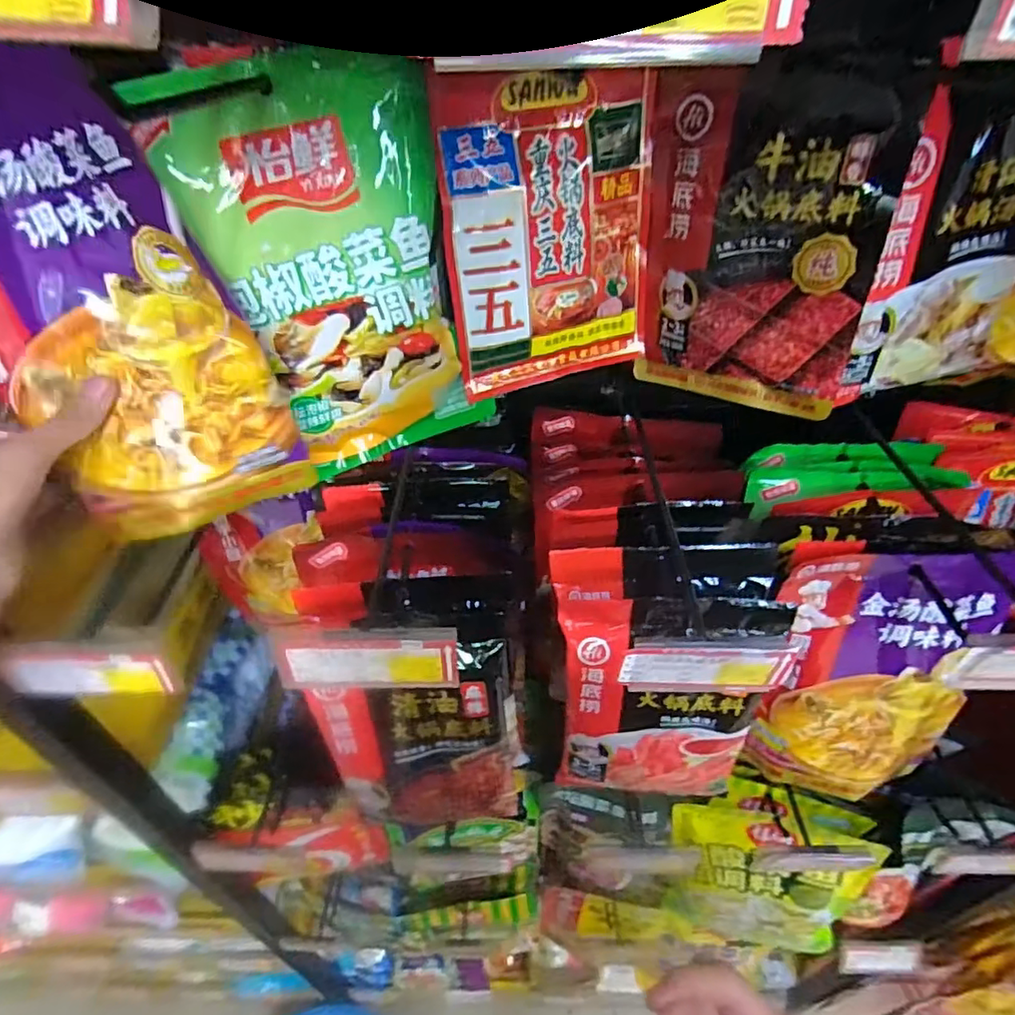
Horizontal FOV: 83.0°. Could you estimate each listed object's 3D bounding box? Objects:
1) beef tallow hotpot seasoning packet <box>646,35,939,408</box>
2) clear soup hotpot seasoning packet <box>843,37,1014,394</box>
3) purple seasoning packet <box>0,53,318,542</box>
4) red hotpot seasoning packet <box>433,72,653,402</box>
[{"bbox_3d":[0.168,-0.178,0.393,0.167,0.207,0.019,29,50,29],"label":"beef tallow hotpot seasoning packet"},{"bbox_3d":[0.323,-0.187,0.405,0.136,0.206,0.029,-10,43,-9],"label":"clear soup hotpot seasoning packet"},{"bbox_3d":[-0.243,-0.096,0.333,0.166,0.249,0.037,-17,26,0],"label":"purple seasoning packet"},{"bbox_3d":[0.032,-0.188,0.414,0.156,0.196,0.033,-13,44,-13],"label":"red hotpot seasoning packet"}]

